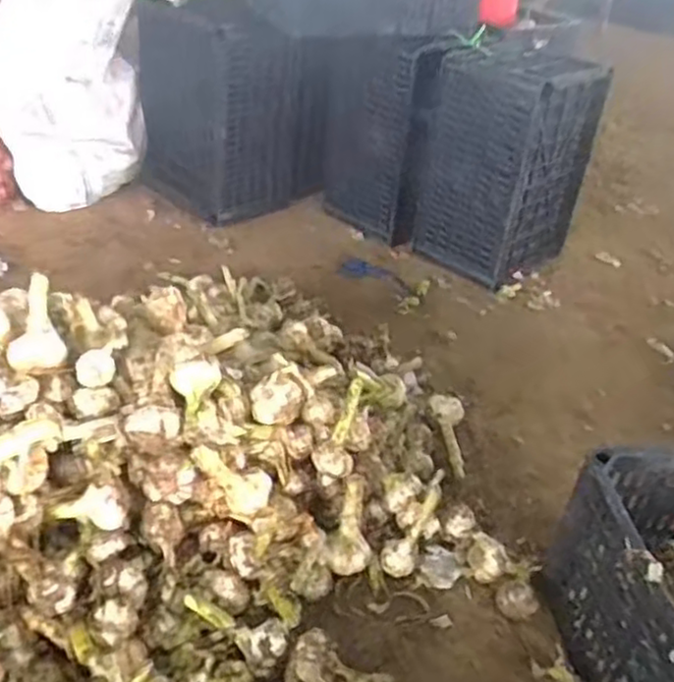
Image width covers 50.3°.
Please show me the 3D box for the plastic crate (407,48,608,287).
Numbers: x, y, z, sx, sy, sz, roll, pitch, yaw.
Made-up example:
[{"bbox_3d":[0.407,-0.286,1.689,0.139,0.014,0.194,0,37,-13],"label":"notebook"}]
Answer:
[{"bbox_3d":[0.349,-0.373,1.499,0.289,0.422,0.248,-26,48,-36],"label":"plastic crate"}]

